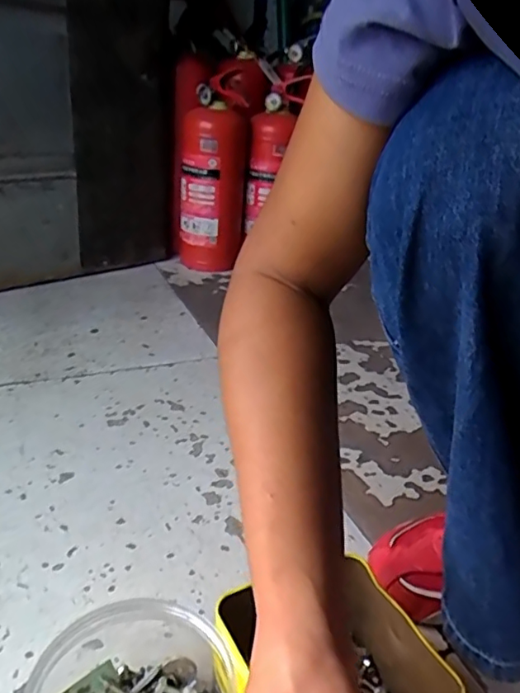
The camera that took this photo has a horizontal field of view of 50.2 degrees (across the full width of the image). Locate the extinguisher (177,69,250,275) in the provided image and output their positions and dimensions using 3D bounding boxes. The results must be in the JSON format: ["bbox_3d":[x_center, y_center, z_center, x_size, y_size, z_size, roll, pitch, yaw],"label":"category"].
[{"bbox_3d":[-0.096,-0.323,1.117,0.135,0.356,0.095,1,27,-7],"label":"extinguisher"}]

